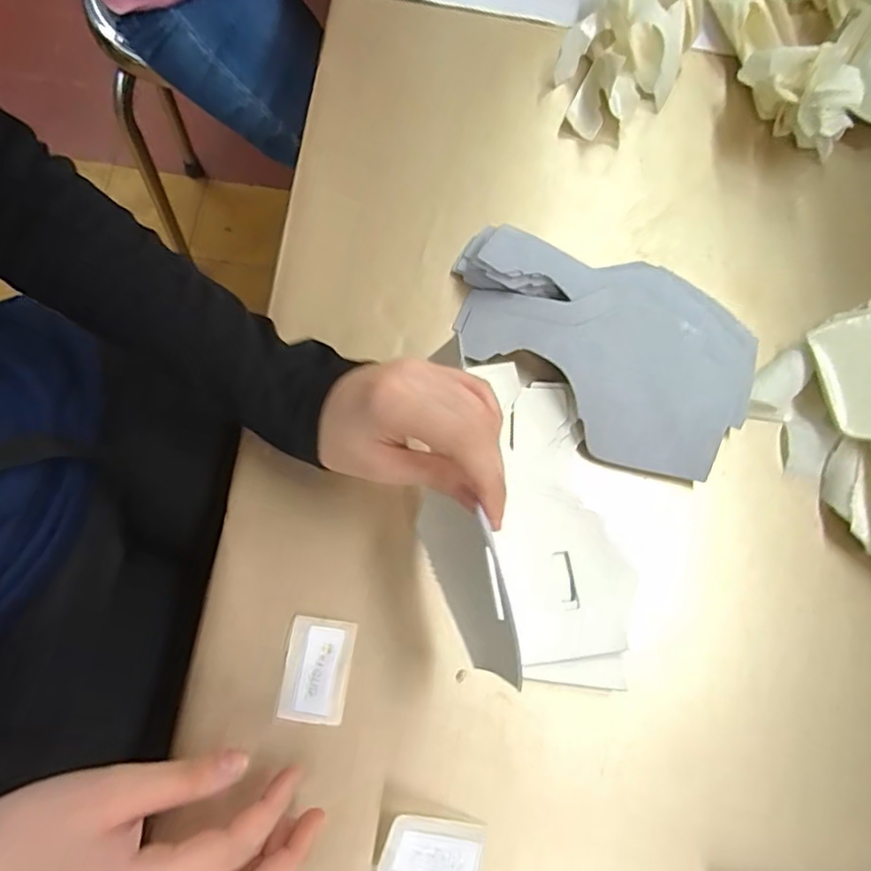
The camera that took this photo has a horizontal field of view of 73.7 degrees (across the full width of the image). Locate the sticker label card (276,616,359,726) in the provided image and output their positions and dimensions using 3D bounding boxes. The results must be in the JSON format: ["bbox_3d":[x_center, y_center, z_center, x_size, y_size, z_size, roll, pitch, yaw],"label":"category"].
[{"bbox_3d":[-0.067,0.134,0.332,0.036,0.008,0.054,10,72,-3],"label":"sticker label card"}]

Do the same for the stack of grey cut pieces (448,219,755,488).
[{"bbox_3d":[0.107,-0.059,0.384,0.210,0.038,0.124,24,72,2],"label":"stack of grey cut pieces"}]

